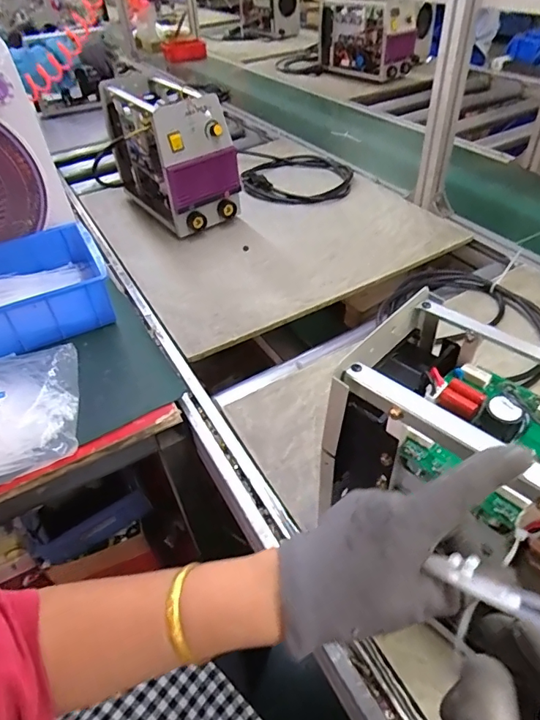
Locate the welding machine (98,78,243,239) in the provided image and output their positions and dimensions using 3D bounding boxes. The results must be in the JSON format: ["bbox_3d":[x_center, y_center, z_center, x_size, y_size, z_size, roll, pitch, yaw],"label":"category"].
[{"bbox_3d":[-0.214,-0.430,0.977,0.144,0.246,0.310,-30,49,-23],"label":"welding machine"}]

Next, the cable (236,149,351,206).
[{"bbox_3d":[0.061,-0.459,1.129,0.255,0.029,0.299,-7,44,-1],"label":"cable"}]

